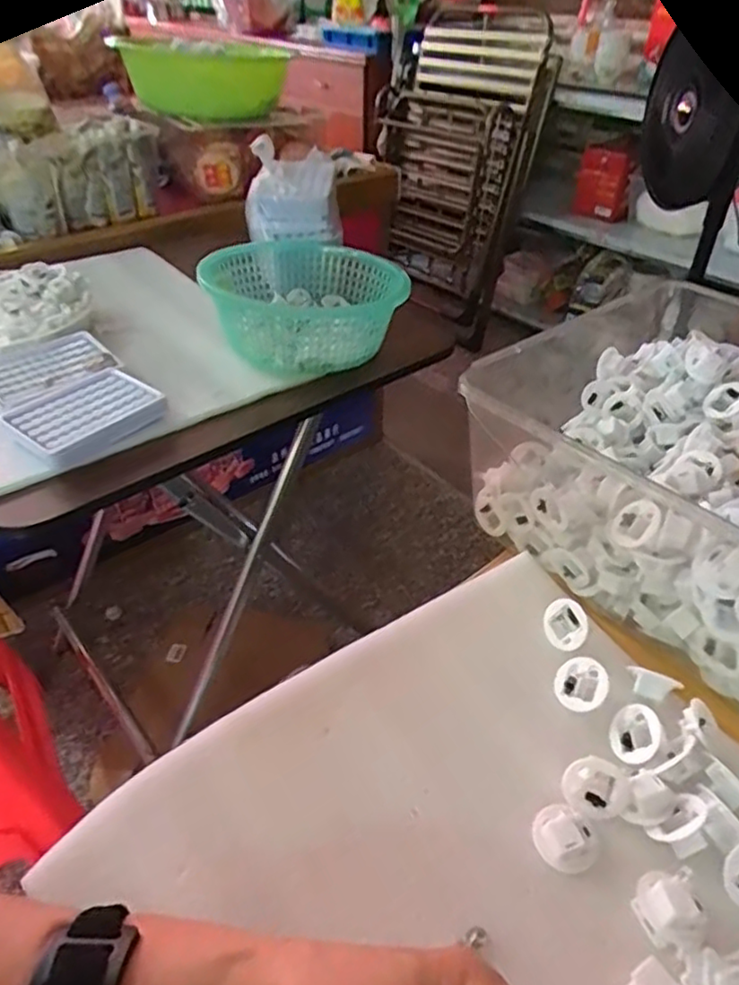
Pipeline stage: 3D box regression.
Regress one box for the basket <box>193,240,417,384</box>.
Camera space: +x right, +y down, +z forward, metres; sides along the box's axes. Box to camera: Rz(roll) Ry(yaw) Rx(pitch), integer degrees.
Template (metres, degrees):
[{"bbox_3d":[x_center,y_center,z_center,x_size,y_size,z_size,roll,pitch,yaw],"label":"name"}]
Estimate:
[{"bbox_3d":[-0.080,-0.230,0.778,0.223,0.081,0.215,-12,41,-15],"label":"basket"}]

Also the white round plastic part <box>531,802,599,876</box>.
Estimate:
[{"bbox_3d":[0.101,0.178,0.332,0.032,0.015,0.027,25,46,27],"label":"white round plastic part"}]

